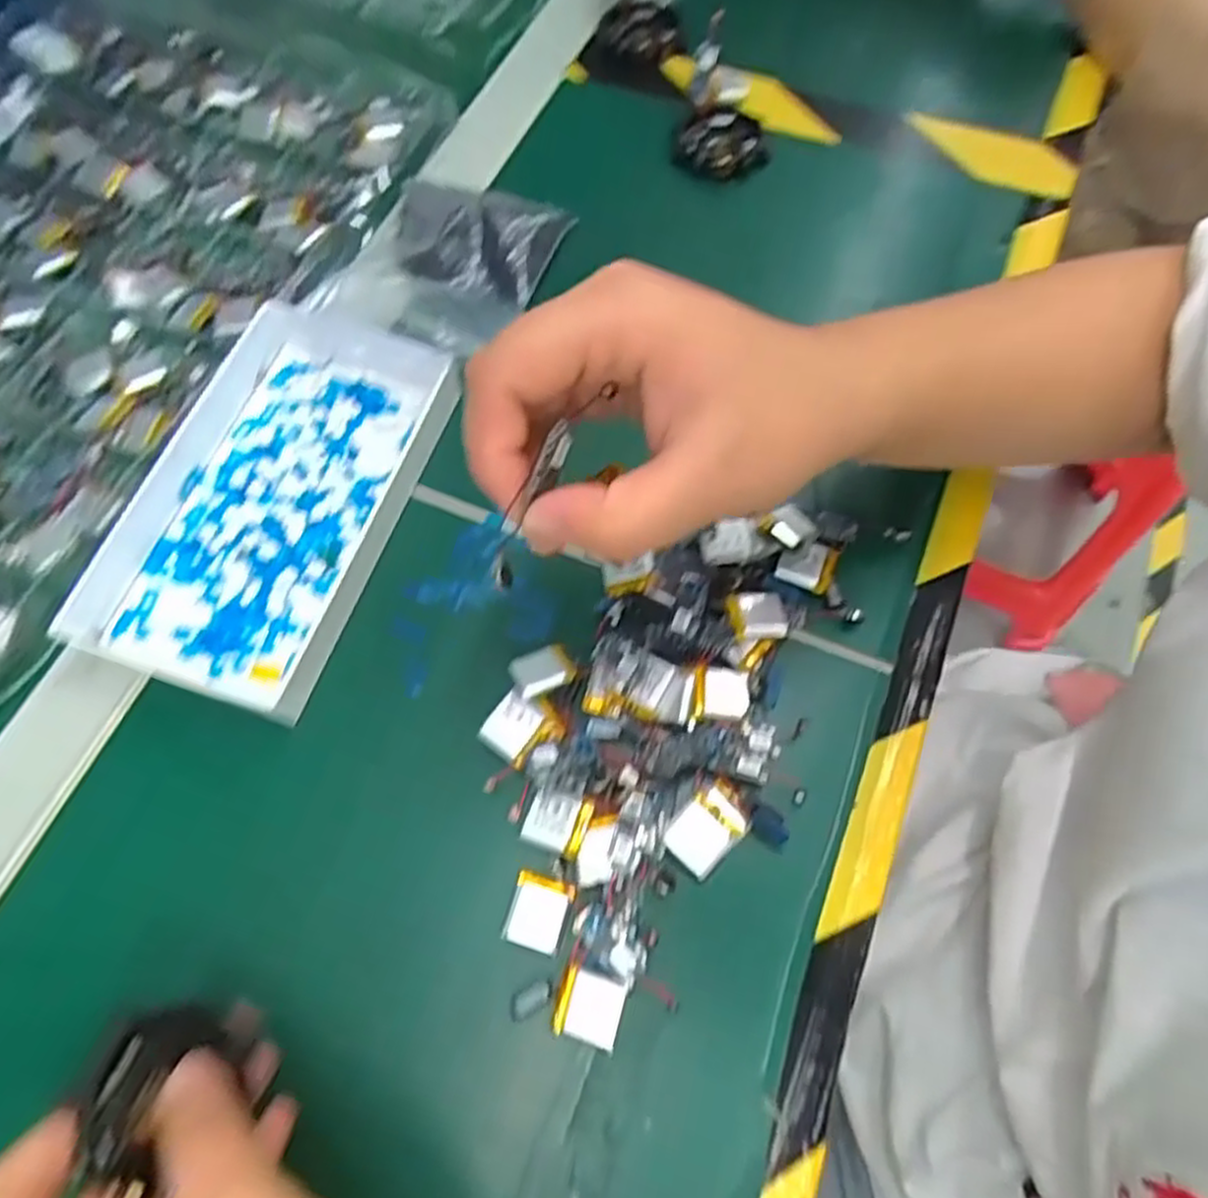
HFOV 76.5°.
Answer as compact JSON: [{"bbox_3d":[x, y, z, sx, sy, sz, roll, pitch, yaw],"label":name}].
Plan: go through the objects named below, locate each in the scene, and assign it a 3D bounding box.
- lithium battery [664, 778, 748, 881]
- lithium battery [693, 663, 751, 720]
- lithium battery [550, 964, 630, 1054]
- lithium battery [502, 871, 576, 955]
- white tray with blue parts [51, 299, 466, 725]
[{"bbox_3d":[0.039,0.084,0.282,0.033,0.005,0.021,-43,72,-15],"label":"lithium battery"},{"bbox_3d":[0.047,0.037,0.303,0.022,0.010,0.019,0,67,2],"label":"lithium battery"},{"bbox_3d":[-0.005,0.140,0.263,0.022,0.005,0.021,14,68,8],"label":"lithium battery"},{"bbox_3d":[-0.024,0.112,0.274,0.020,0.004,0.024,14,68,8],"label":"lithium battery"},{"bbox_3d":[-0.147,-0.050,0.337,0.111,0.027,0.182,17,69,9],"label":"white tray with blue parts"}]

